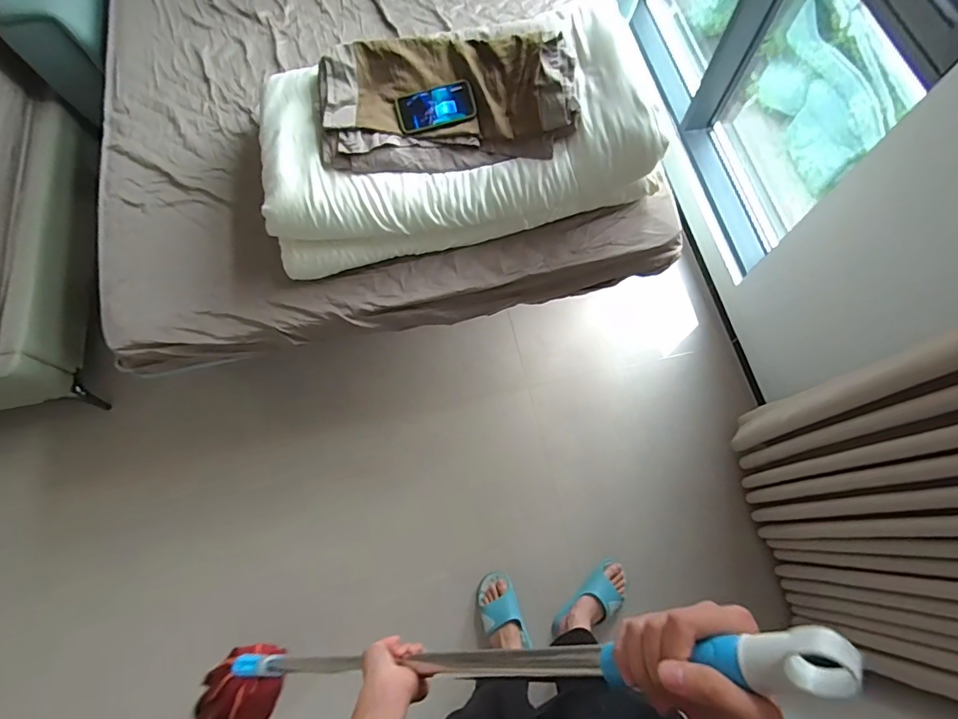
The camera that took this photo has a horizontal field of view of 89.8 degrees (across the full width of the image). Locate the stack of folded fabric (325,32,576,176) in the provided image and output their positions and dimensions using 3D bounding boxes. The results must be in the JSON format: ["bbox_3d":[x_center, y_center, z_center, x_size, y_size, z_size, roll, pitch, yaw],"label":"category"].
[{"bbox_3d":[-0.072,-0.562,1.033,0.544,0.134,0.268,-4,74,-2],"label":"stack of folded fabric"}]

